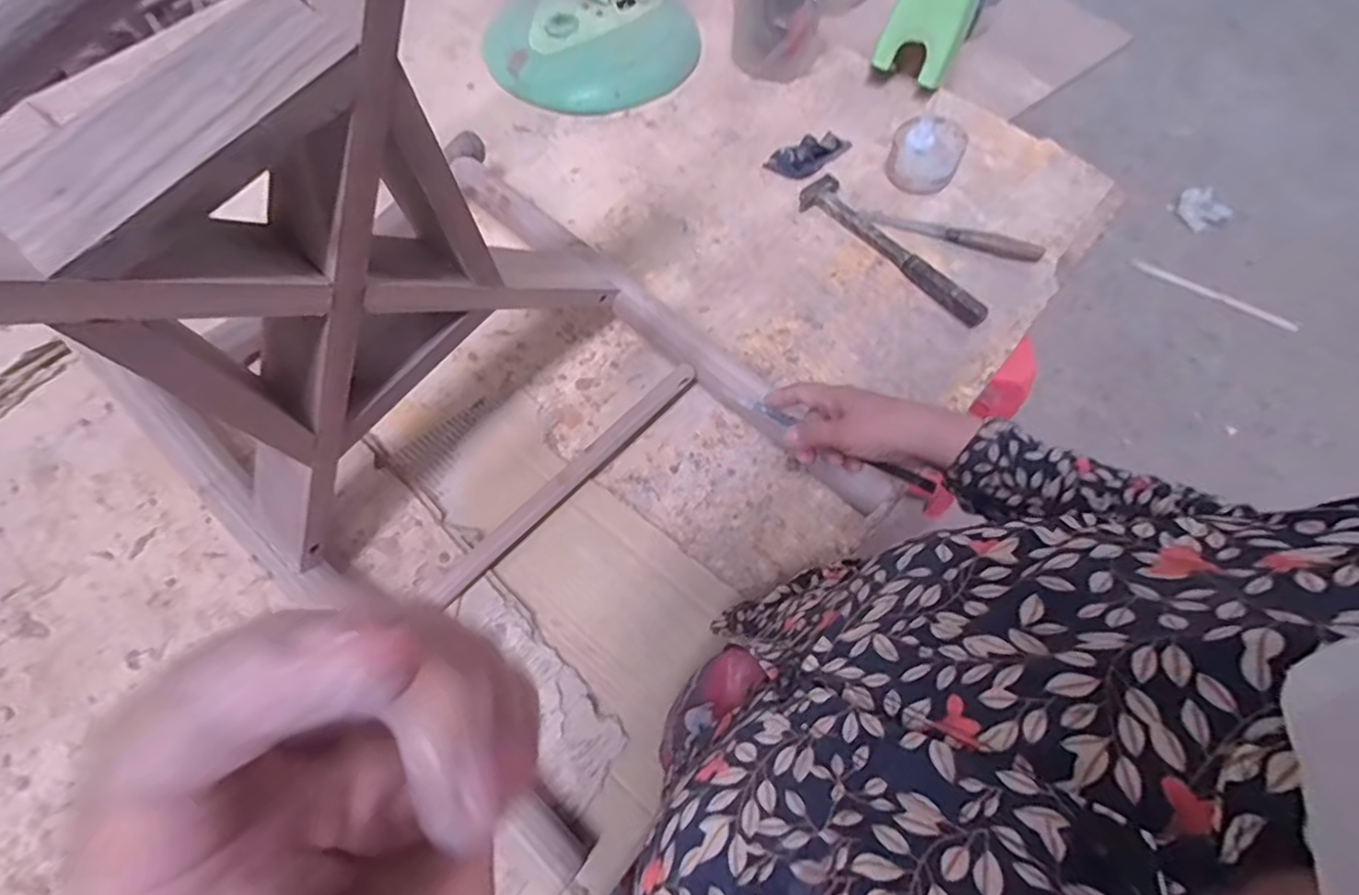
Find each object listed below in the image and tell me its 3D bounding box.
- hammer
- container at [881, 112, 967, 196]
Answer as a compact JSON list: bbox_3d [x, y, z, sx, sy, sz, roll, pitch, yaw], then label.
[{"bbox_3d":[0.251,-0.237,0.760,0.052,0.028,0.271,-33,69,-17],"label":"hammer"},{"bbox_3d":[0.313,-0.372,0.810,0.083,0.070,0.085,3,62,-6],"label":"container"}]

